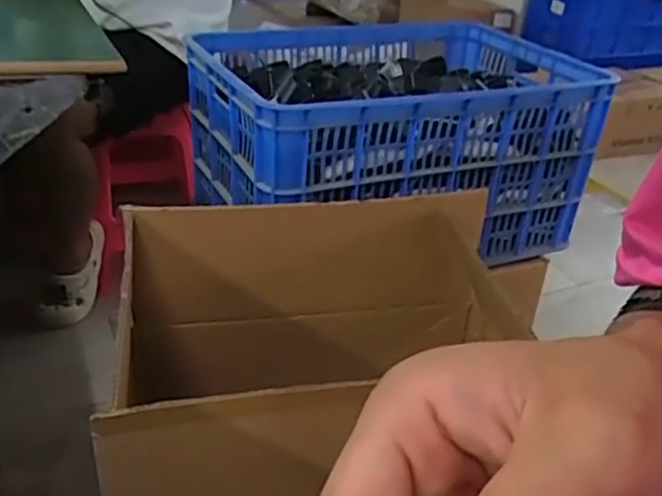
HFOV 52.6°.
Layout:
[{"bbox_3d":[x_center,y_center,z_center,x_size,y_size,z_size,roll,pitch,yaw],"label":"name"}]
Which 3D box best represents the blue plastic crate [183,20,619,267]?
[{"bbox_3d":[0.093,-0.190,1.122,0.576,0.264,0.410,-11,33,-24],"label":"blue plastic crate"}]

